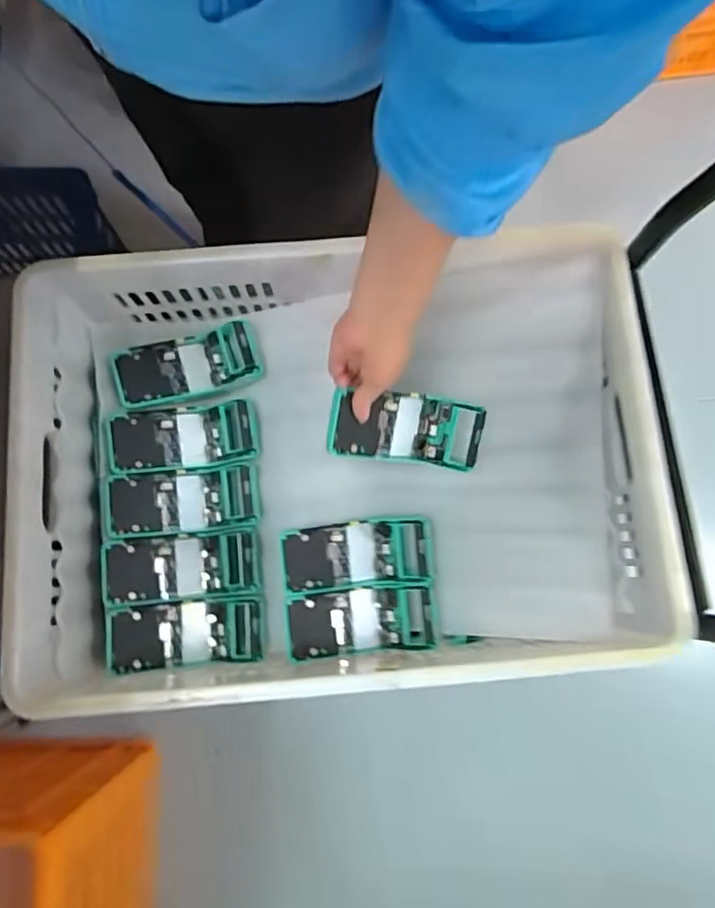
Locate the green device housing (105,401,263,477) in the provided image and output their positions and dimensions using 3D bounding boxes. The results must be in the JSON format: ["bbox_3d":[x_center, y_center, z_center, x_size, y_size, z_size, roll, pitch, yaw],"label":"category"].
[{"bbox_3d":[-0.212,-0.020,0.721,0.173,0.040,0.081,-7,80,-15],"label":"green device housing"}]

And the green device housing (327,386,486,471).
[{"bbox_3d":[0.049,-0.024,0.640,0.164,0.060,0.079,2,80,-17],"label":"green device housing"}]

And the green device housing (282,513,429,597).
[{"bbox_3d":[-0.002,0.116,0.683,0.168,0.037,0.079,-5,80,-2],"label":"green device housing"}]

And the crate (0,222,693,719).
[{"bbox_3d":[-0.018,0.009,0.679,0.646,0.197,0.458,-5,80,-2],"label":"crate"}]

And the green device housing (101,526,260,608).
[{"bbox_3d":[-0.205,0.133,0.692,0.171,0.036,0.079,-4,80,-14],"label":"green device housing"}]

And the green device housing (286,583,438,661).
[{"bbox_3d":[0.002,0.191,0.676,0.167,0.039,0.076,-6,80,-2],"label":"green device housing"}]

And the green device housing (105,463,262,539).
[{"bbox_3d":[-0.209,0.057,0.707,0.174,0.036,0.079,-6,80,-15],"label":"green device housing"}]

